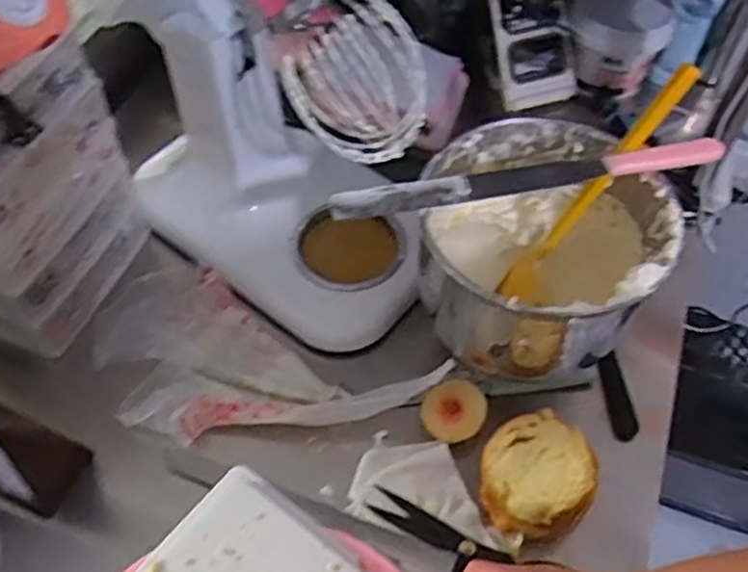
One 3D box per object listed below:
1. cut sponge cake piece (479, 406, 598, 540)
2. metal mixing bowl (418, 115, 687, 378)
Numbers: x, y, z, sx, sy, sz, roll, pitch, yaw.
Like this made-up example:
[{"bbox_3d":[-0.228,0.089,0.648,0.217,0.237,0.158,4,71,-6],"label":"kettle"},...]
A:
[{"bbox_3d":[0.146,0.172,0.665,0.094,0.065,0.096,0,54,-1],"label":"cut sponge cake piece"},{"bbox_3d":[0.152,-0.024,0.693,0.213,0.164,0.213,0,54,-1],"label":"metal mixing bowl"}]

